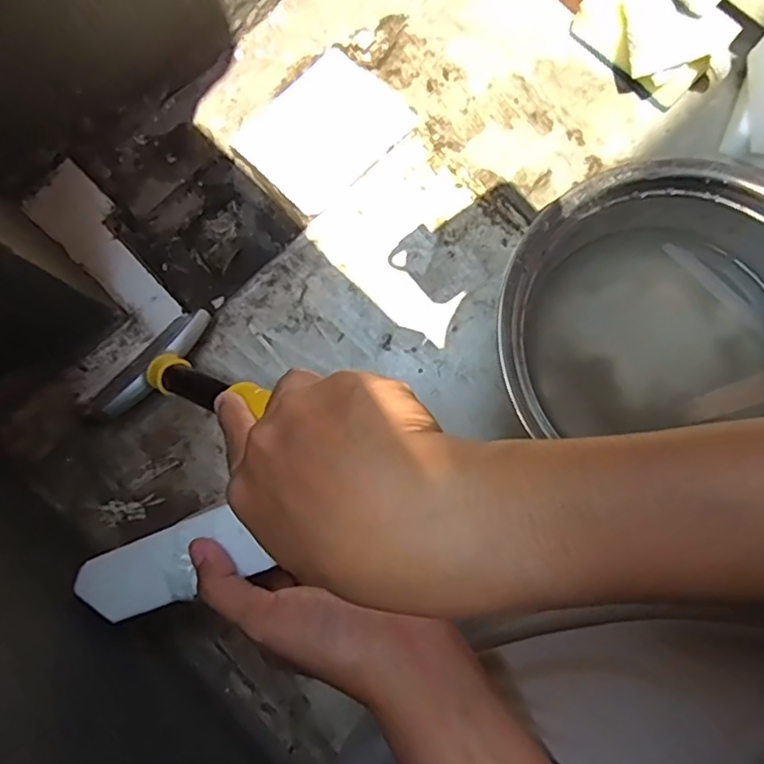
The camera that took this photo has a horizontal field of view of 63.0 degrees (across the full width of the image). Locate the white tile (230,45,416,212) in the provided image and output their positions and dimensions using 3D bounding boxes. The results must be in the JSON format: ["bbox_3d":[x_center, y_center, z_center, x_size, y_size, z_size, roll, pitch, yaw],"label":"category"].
[{"bbox_3d":[-0.046,-0.199,0.484,0.102,0.005,0.121,44,82,9],"label":"white tile"}]

